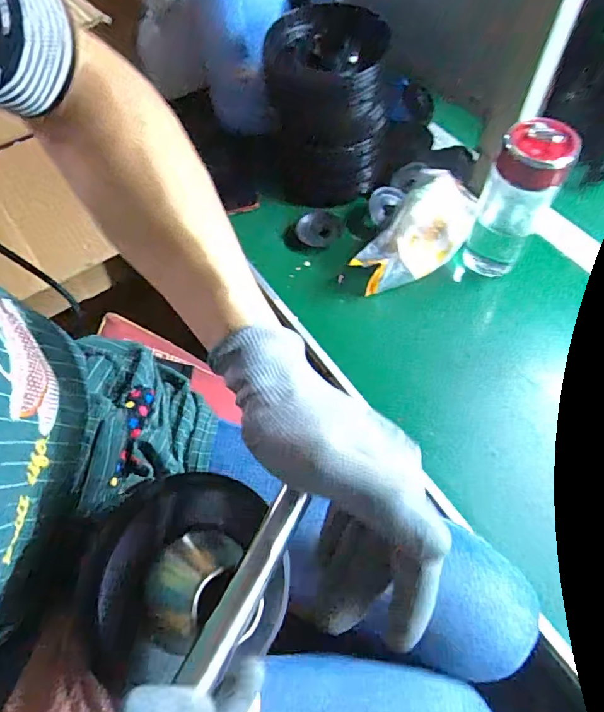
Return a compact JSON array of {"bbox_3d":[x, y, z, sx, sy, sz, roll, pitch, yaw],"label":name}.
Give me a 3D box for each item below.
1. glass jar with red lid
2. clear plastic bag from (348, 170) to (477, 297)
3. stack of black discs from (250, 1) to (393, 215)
[{"bbox_3d":[0.230,-0.164,0.520,0.066,0.166,0.062,-1,60,2],"label":"glass jar with red lid"},{"bbox_3d":[0.147,-0.149,0.590,0.092,0.062,0.201,29,65,18],"label":"clear plastic bag"},{"bbox_3d":[0.029,-0.308,0.606,0.147,0.175,0.137,2,60,4],"label":"stack of black discs"}]

